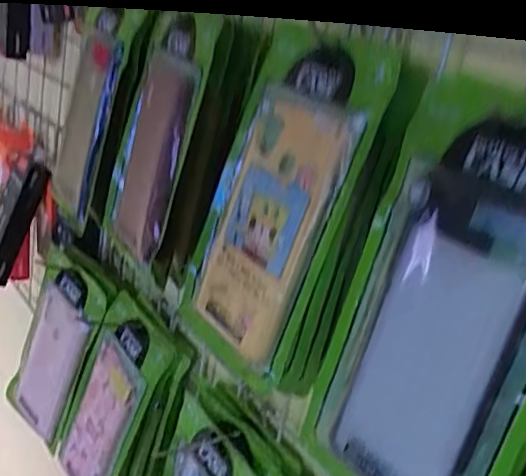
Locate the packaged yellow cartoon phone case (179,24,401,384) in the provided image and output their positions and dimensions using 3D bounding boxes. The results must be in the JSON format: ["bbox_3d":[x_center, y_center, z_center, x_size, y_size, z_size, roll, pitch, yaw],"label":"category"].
[{"bbox_3d":[0.006,-0.026,0.413,0.019,0.205,0.110,12,14,-44],"label":"packaged yellow cartoon phone case"}]

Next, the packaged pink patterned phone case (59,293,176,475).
[{"bbox_3d":[-0.152,0.159,0.634,0.103,0.205,0.023,36,19,36],"label":"packaged pink patterned phone case"}]

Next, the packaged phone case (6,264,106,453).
[{"bbox_3d":[-0.226,0.124,0.708,0.095,0.209,0.015,39,27,23],"label":"packaged phone case"}]

